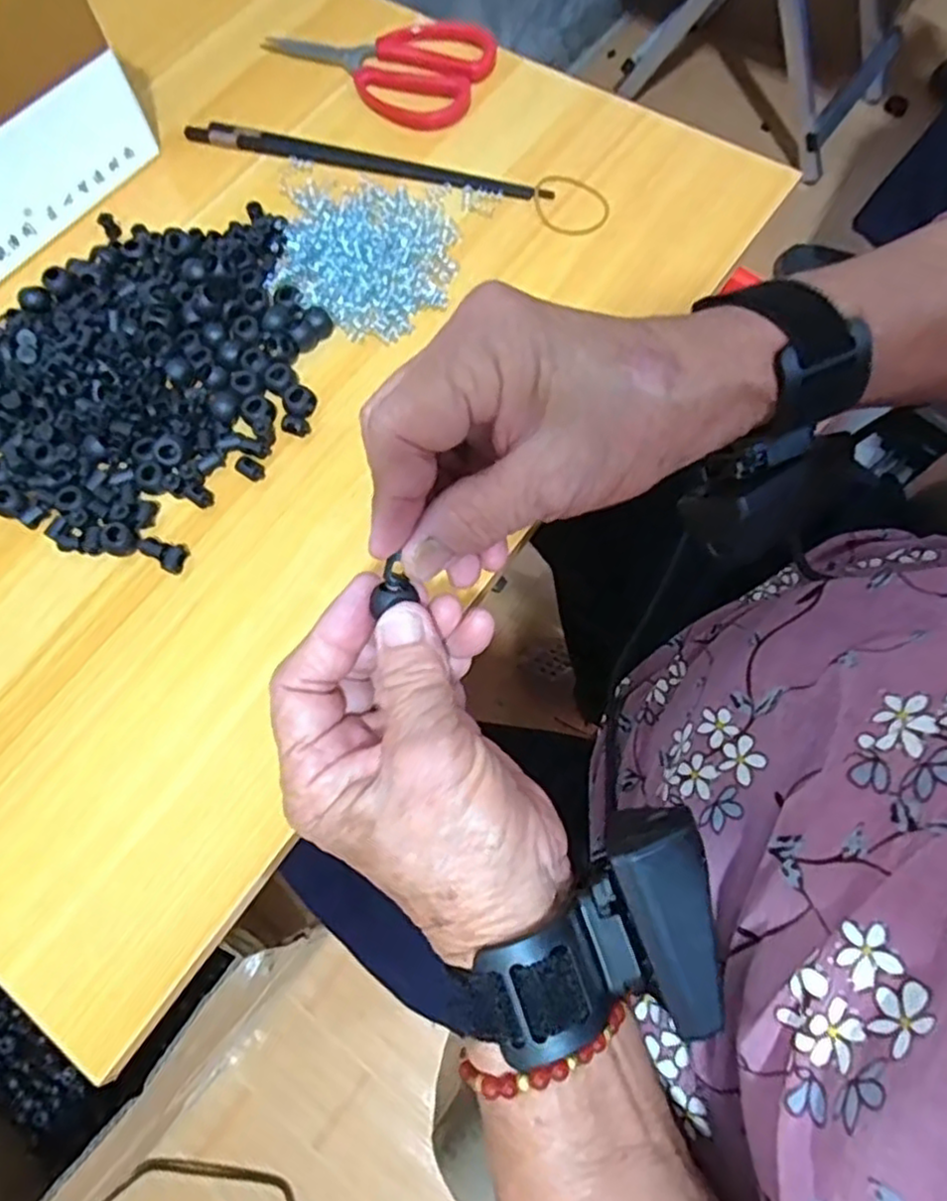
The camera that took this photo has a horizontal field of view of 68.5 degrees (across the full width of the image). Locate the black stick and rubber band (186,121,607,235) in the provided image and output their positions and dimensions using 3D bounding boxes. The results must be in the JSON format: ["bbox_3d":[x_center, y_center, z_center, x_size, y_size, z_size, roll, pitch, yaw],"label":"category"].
[{"bbox_3d":[-0.056,-0.276,0.445,0.284,0.007,0.042,14,71,8],"label":"black stick and rubber band"}]

